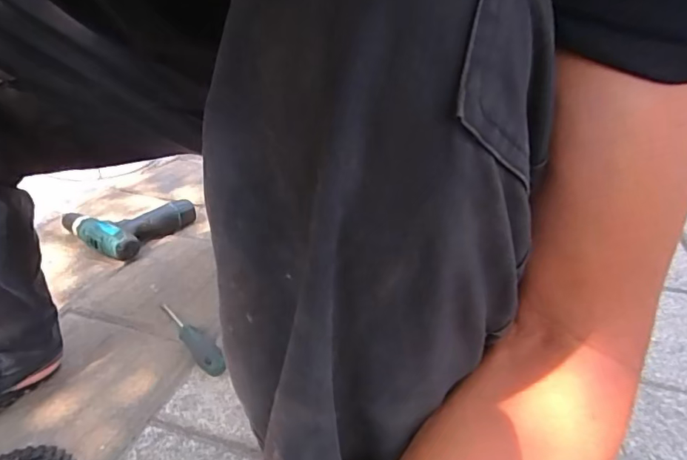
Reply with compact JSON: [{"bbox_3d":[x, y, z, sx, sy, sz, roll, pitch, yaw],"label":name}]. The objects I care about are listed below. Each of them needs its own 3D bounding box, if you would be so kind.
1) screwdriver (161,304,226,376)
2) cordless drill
[{"bbox_3d":[-0.221,0.149,0.668,0.029,0.034,0.193,-19,37,-33],"label":"screwdriver"},{"bbox_3d":[-0.415,-0.017,0.904,0.157,0.053,0.180,18,33,24],"label":"cordless drill"}]

